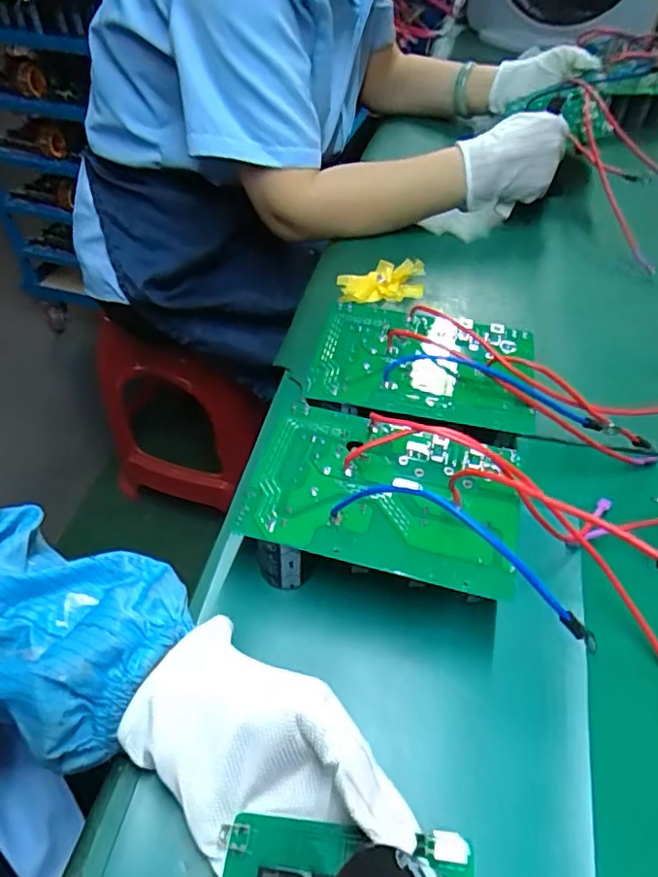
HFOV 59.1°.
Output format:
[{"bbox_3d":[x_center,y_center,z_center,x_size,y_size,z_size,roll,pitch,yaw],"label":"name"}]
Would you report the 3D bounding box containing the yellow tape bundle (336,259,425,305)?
[{"bbox_3d":[0.053,-0.156,0.577,0.084,0.020,0.041,-3,48,-4],"label":"yellow tape bundle"}]

